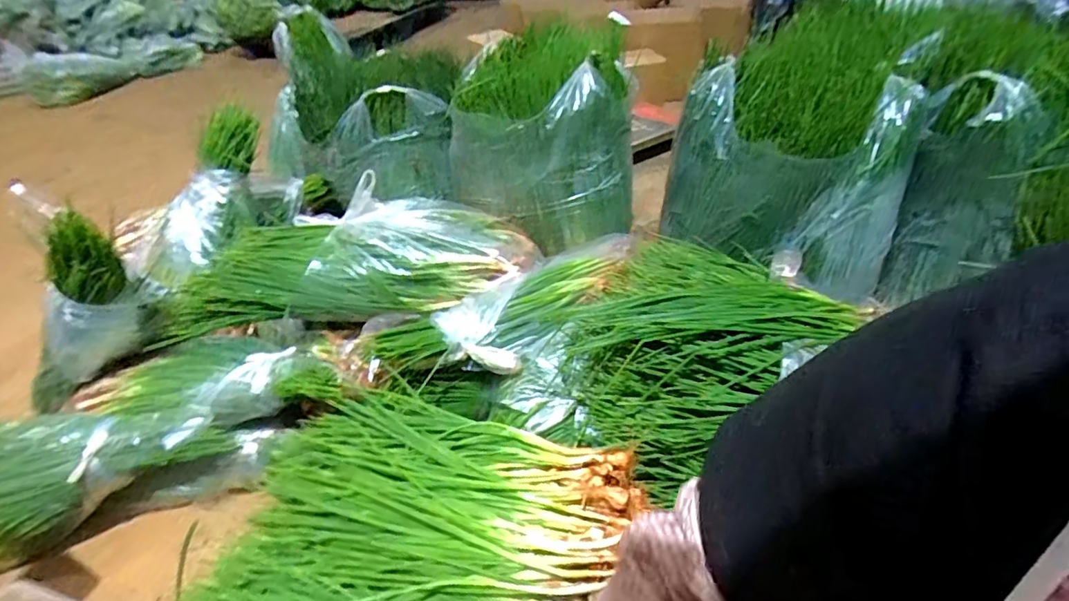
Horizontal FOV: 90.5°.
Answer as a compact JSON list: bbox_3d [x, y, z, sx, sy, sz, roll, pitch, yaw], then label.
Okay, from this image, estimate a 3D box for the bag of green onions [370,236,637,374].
[{"bbox_3d":[0.030,-0.026,0.985,0.454,0.068,0.177,-31,46,-27],"label":"bag of green onions"}]

